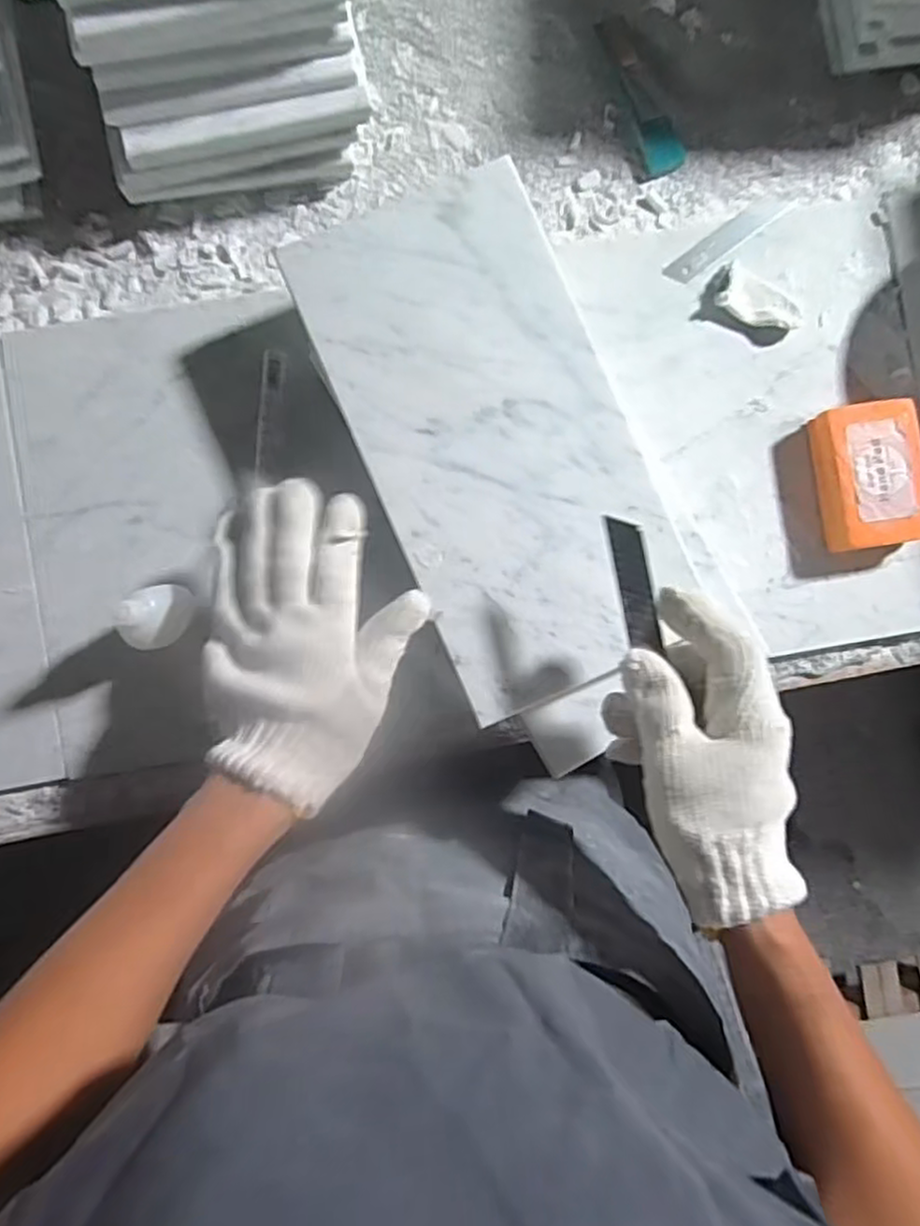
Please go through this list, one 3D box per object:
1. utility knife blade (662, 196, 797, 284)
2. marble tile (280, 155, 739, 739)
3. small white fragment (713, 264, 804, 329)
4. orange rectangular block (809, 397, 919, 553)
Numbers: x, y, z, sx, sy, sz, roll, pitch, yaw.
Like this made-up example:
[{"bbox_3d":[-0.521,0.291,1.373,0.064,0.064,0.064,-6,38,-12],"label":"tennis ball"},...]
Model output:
[{"bbox_3d":[0.189,-0.264,0.503,0.104,0.004,0.020,-38,88,-3],"label":"utility knife blade"},{"bbox_3d":[0.027,-0.106,0.425,0.159,0.009,0.297,-24,87,-2],"label":"marble tile"},{"bbox_3d":[0.202,-0.212,0.493,0.064,0.009,0.031,30,87,1],"label":"small white fragment"},{"bbox_3d":[0.272,-0.090,0.481,0.058,0.033,0.092,-8,87,-1],"label":"orange rectangular block"}]

